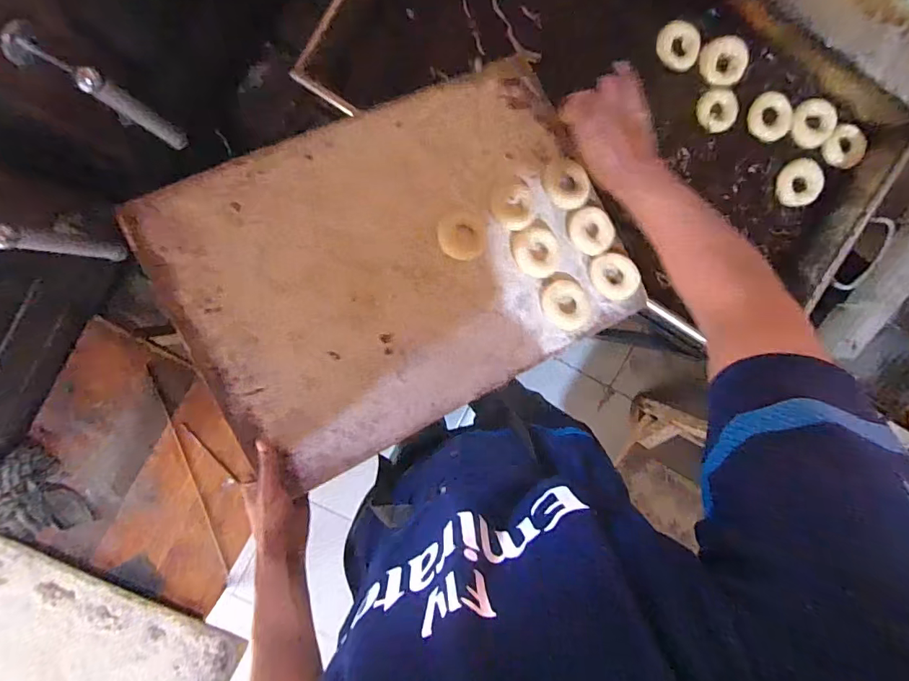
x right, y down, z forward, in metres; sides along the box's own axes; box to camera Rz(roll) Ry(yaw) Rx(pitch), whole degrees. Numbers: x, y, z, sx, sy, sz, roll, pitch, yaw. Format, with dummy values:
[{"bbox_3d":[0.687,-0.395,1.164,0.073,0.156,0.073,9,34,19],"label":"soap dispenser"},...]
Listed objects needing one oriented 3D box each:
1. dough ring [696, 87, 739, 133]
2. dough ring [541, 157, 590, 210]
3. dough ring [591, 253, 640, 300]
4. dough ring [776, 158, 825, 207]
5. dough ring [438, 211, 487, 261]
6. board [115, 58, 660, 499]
[{"bbox_3d":[0.434,-0.378,0.784,0.062,0.021,0.065,0,96,-4],"label":"dough ring"},{"bbox_3d":[0.164,-0.229,0.698,0.068,0.019,0.074,0,96,-4],"label":"dough ring"},{"bbox_3d":[0.234,-0.095,0.697,0.070,0.015,0.064,0,96,-4],"label":"dough ring"},{"bbox_3d":[0.582,-0.265,0.802,0.064,0.019,0.076,10,95,-5],"label":"dough ring"},{"bbox_3d":[0.011,-0.146,0.662,0.065,0.020,0.067,0,96,-4],"label":"dough ring"},{"bbox_3d":[-0.061,-0.111,0.653,0.588,0.018,0.410,-28,89,-11],"label":"board"}]

